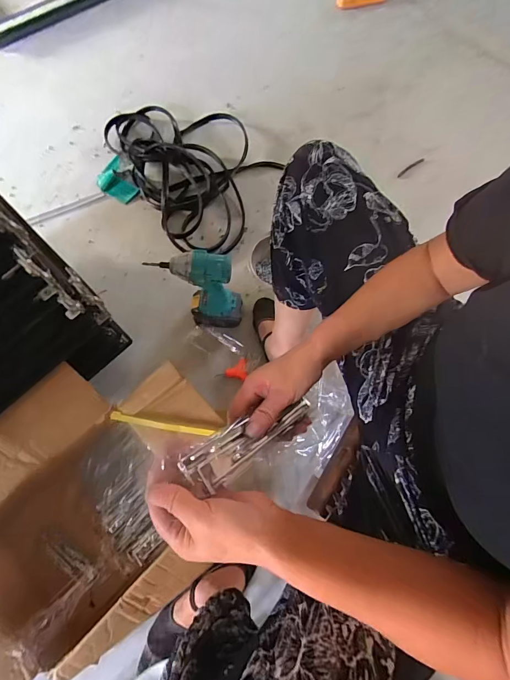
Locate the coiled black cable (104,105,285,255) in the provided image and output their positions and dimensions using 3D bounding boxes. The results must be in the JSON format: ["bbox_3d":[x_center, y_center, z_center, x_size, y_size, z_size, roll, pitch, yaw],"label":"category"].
[{"bbox_3d":[-0.173,-0.554,1.104,0.408,0.074,0.597,-31,72,-10],"label":"coiled black cable"}]

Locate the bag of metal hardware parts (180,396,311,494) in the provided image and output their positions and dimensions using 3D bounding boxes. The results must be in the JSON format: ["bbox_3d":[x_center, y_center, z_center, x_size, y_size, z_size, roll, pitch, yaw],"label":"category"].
[{"bbox_3d":[-0.005,0.100,0.388,0.158,0.015,0.039,-29,82,-31],"label":"bag of metal hardware parts"}]

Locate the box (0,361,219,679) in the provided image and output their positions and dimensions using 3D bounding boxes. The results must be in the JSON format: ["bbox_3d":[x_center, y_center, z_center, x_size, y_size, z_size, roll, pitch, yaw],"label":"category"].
[{"bbox_3d":[-0.337,0.341,0.708,0.623,0.226,0.410,-43,75,-14],"label":"box"}]

